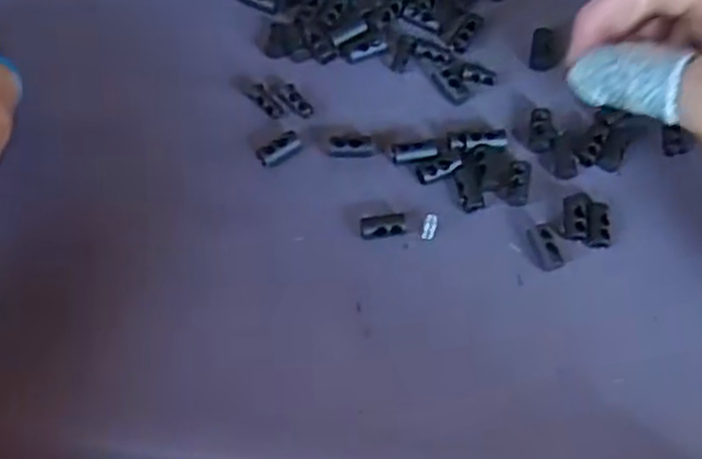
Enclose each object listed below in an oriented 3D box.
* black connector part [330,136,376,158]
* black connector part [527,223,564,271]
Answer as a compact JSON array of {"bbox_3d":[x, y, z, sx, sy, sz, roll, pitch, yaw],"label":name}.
[{"bbox_3d":[0.000,-0.036,0.326,0.018,0.005,0.012,-5,69,-4],"label":"black connector part"},{"bbox_3d":[0.078,0.007,0.312,0.010,0.007,0.019,-16,70,-8],"label":"black connector part"}]

